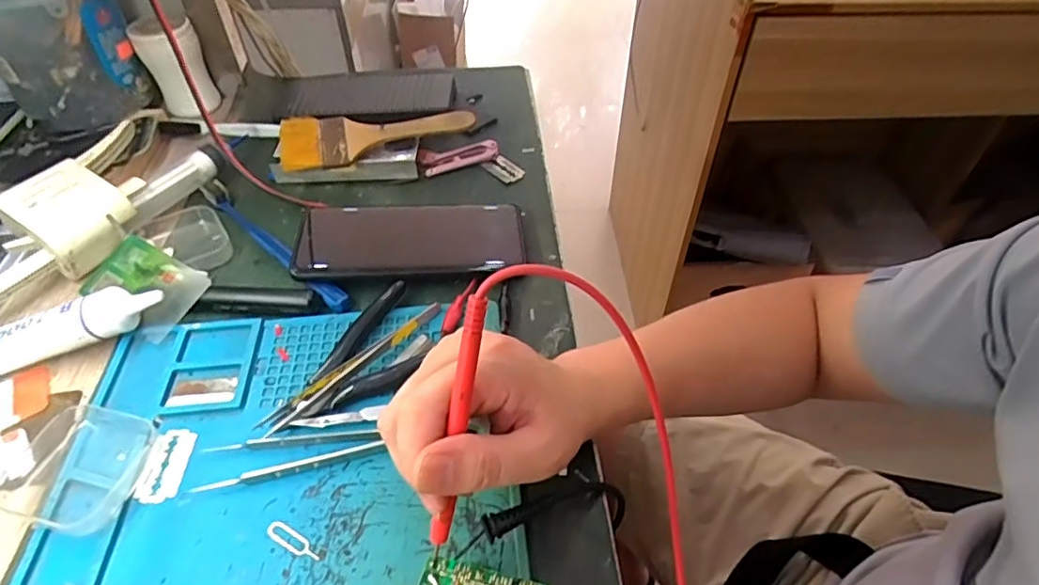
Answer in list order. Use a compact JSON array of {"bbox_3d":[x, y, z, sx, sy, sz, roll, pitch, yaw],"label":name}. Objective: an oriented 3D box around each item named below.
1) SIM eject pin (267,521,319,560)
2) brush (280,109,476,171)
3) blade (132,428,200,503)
[{"bbox_3d":[-0.115,0.126,0.293,0.033,0.004,0.009,23,51,20],"label":"SIM eject pin"},{"bbox_3d":[-0.123,-0.139,0.503,0.162,0.013,0.062,-11,52,-8],"label":"brush"},{"bbox_3d":[-0.196,0.096,0.323,0.021,0.004,0.042,3,47,-5],"label":"blade"}]

